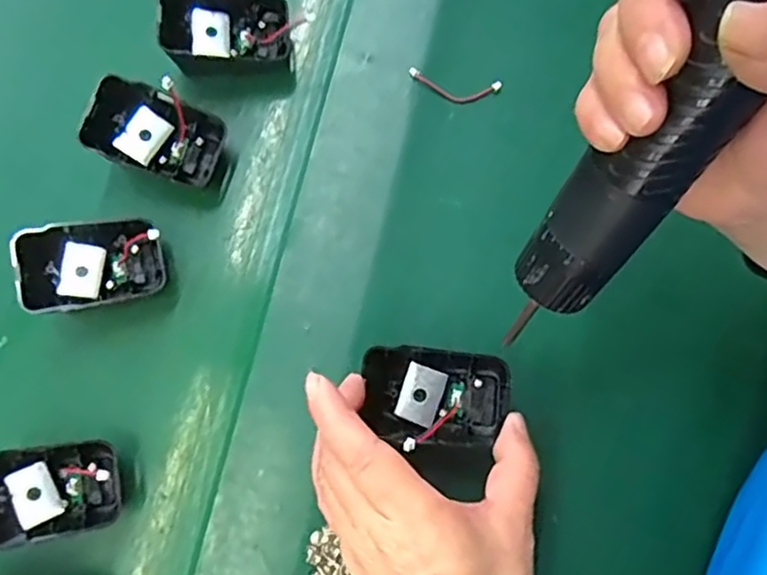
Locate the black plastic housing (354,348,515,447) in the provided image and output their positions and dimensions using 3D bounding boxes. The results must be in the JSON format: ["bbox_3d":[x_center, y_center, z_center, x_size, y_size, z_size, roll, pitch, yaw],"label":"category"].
[{"bbox_3d":[0.026,0.053,0.320,0.069,0.022,0.044,3,79,2],"label":"black plastic housing"}]

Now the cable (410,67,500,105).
[{"bbox_3d":[0.040,-0.113,0.372,0.052,0.004,0.014,11,79,3],"label":"cable"}]

